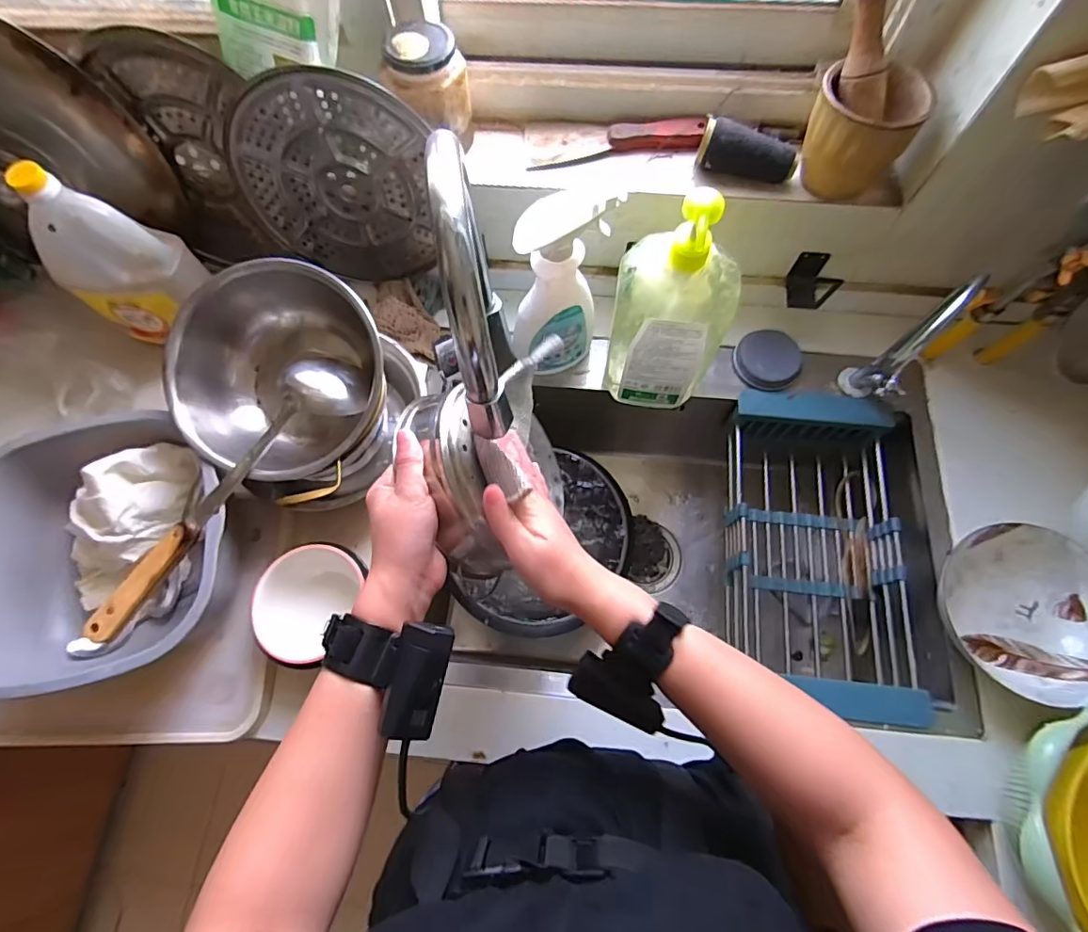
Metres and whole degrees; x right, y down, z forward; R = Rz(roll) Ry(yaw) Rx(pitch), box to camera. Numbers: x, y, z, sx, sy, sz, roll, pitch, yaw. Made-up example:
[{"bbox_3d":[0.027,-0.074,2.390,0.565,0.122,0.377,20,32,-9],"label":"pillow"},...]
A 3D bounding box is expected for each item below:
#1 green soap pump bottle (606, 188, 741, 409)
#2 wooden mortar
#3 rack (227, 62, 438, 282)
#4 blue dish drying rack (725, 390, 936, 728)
[{"bbox_3d":[0.130,-0.157,0.553,0.112,0.271,0.071,6,71,3],"label":"green soap pump bottle"},{"bbox_3d":[0.314,-0.336,0.539,0.096,0.088,0.084,29,74,11],"label":"wooden mortar"},{"bbox_3d":[-0.240,-0.322,0.624,0.212,0.243,0.013,6,60,-6],"label":"rack"},{"bbox_3d":[0.330,0.101,0.663,0.188,0.099,0.373,4,71,3],"label":"blue dish drying rack"}]

